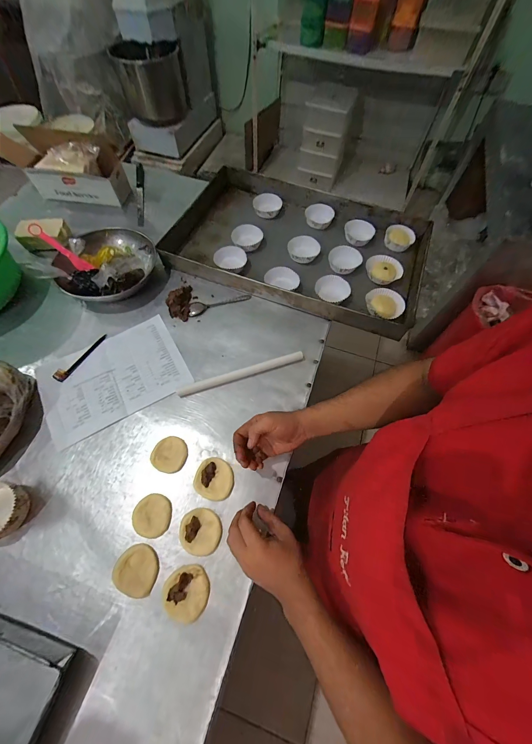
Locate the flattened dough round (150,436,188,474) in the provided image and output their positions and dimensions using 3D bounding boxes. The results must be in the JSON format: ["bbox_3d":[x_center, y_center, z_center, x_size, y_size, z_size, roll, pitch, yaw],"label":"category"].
[{"bbox_3d":[-0.188,0.160,0.537,0.069,0.013,0.066,0,64,0],"label":"flattened dough round"}]

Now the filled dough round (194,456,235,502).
[{"bbox_3d":[-0.097,0.200,0.516,0.071,0.014,0.070,0,64,0],"label":"filled dough round"}]

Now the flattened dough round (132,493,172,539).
[{"bbox_3d":[-0.201,0.253,0.487,0.064,0.008,0.066,0,64,0],"label":"flattened dough round"}]

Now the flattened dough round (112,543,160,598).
[{"bbox_3d":[-0.212,0.324,0.450,0.068,0.014,0.068,0,64,0],"label":"flattened dough round"}]

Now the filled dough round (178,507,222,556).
[{"bbox_3d":[-0.115,0.277,0.479,0.073,0.010,0.068,0,64,0],"label":"filled dough round"}]

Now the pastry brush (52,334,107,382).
[{"bbox_3d":[-0.421,-0.038,0.624,0.026,0.015,0.139,23,66,11],"label":"pastry brush"}]

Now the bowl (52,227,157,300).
[{"bbox_3d":[-0.397,-0.272,0.708,0.222,0.075,0.245,-1,64,-1],"label":"bowl"}]

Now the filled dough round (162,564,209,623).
[{"bbox_3d":[-0.129,0.355,0.441,0.072,0.009,0.070,0,64,0],"label":"filled dough round"}]

